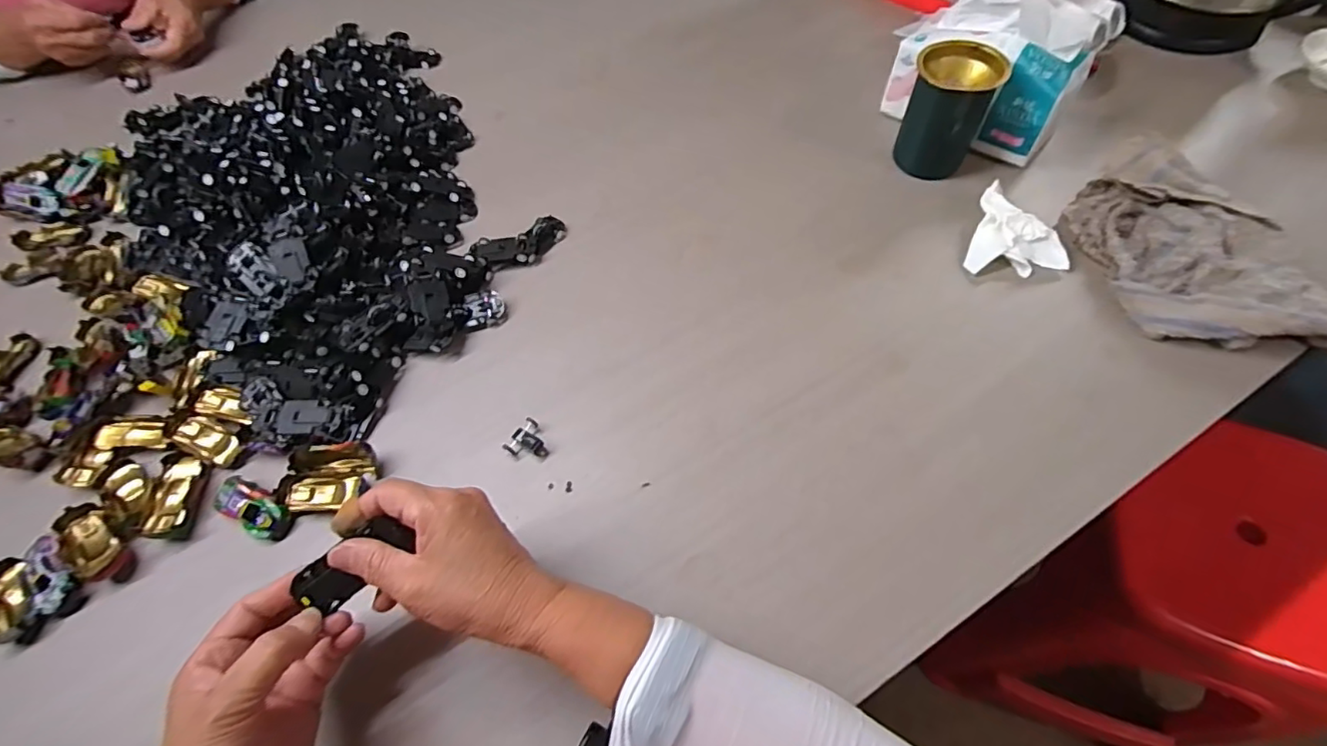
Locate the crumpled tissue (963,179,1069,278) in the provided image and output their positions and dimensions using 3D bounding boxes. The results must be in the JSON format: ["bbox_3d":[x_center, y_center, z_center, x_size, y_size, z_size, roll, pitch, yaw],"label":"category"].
[{"bbox_3d":[0.321,-0.122,0.510,0.079,0.029,0.084,17,63,14],"label":"crumpled tissue"}]

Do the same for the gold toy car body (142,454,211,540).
[{"bbox_3d":[-0.382,0.097,0.444,0.026,0.019,0.064,-6,60,1],"label":"gold toy car body"}]

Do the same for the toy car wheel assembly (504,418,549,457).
[{"bbox_3d":[-0.106,0.055,0.452,0.029,0.011,0.032,32,67,21],"label":"toy car wheel assembly"}]

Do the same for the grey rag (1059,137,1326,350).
[{"bbox_3d":[0.436,-0.087,0.463,0.122,0.051,0.239,-21,61,-7],"label":"grey rag"}]

